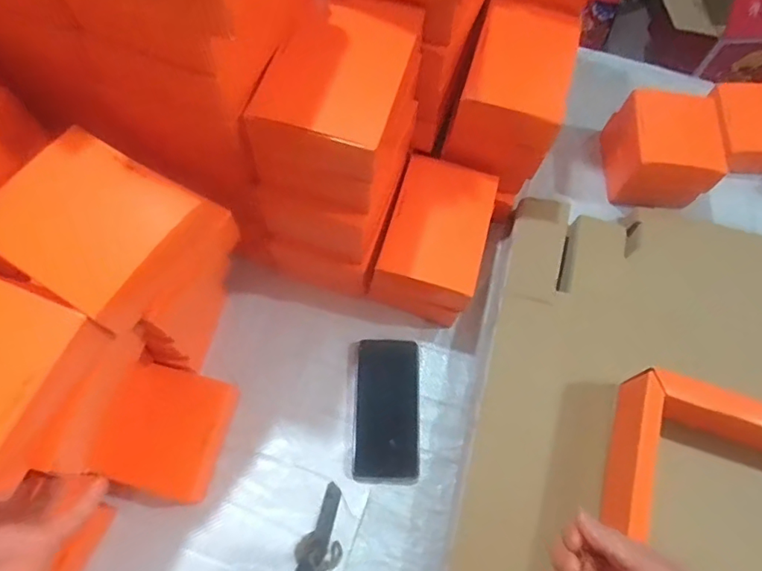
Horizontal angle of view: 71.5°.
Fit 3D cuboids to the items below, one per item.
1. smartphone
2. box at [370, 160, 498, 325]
[{"bbox_3d":[0.008,0.146,0.624,0.079,0.014,0.163,2,66,-3],"label":"smartphone"},{"bbox_3d":[0.067,-0.054,0.660,0.118,0.110,0.177,19,66,5],"label":"box"}]

